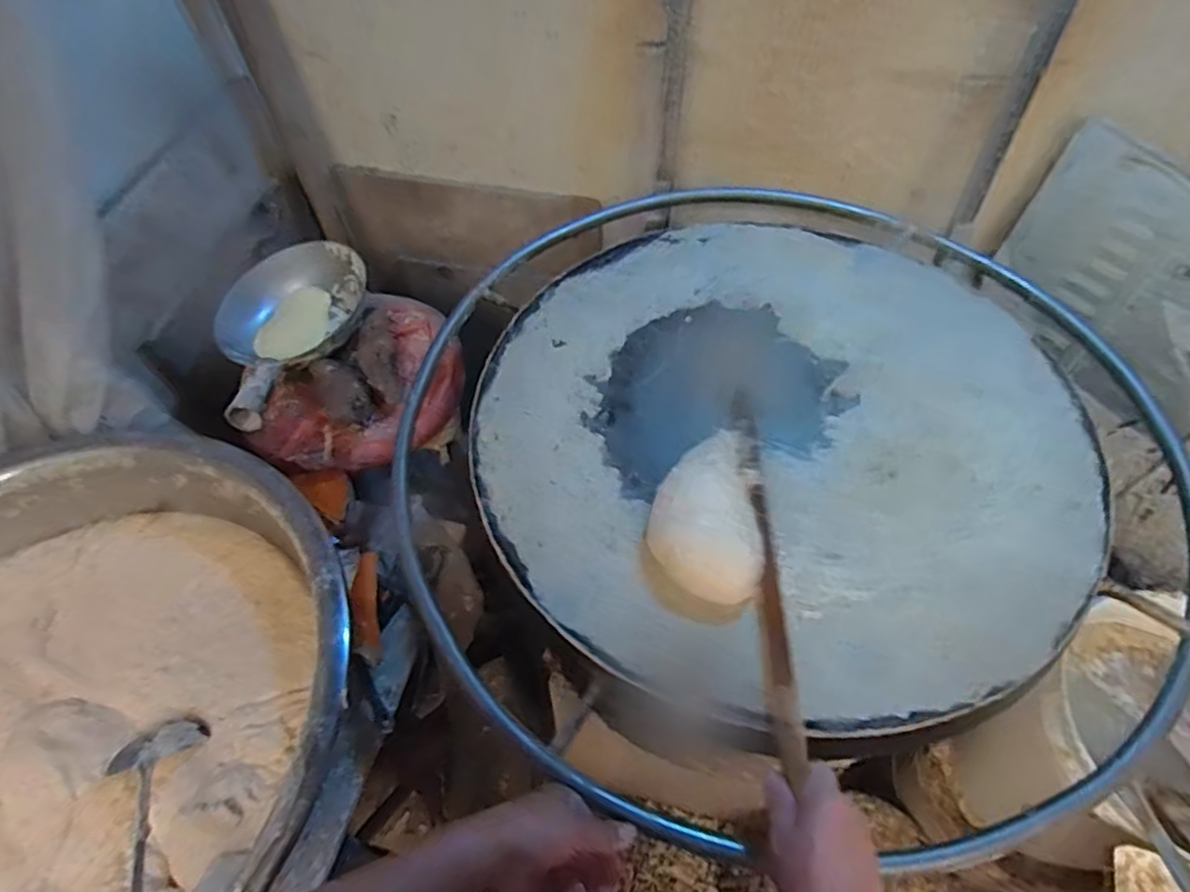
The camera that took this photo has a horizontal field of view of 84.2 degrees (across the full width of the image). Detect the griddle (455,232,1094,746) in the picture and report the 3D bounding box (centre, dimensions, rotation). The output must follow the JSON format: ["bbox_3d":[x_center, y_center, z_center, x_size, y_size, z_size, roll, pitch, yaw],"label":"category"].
[{"bbox_3d":[0.183,-0.031,0.695,0.603,0.027,0.594,-1,55,2],"label":"griddle"}]

